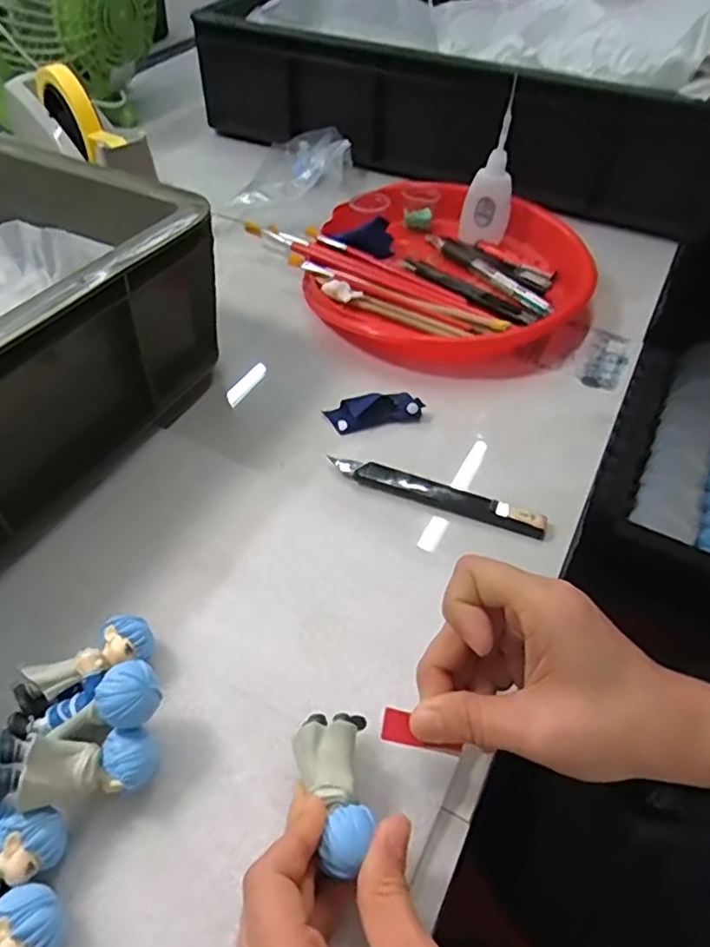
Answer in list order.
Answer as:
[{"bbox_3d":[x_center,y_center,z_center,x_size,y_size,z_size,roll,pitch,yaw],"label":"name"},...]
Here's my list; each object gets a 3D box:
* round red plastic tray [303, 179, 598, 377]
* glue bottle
[{"bbox_3d":[0.080,-0.176,0.538,0.233,0.043,0.230,1,48,-1],"label":"round red plastic tray"},{"bbox_3d":[0.123,-0.268,0.559,0.045,0.105,0.040,8,48,6],"label":"glue bottle"}]

